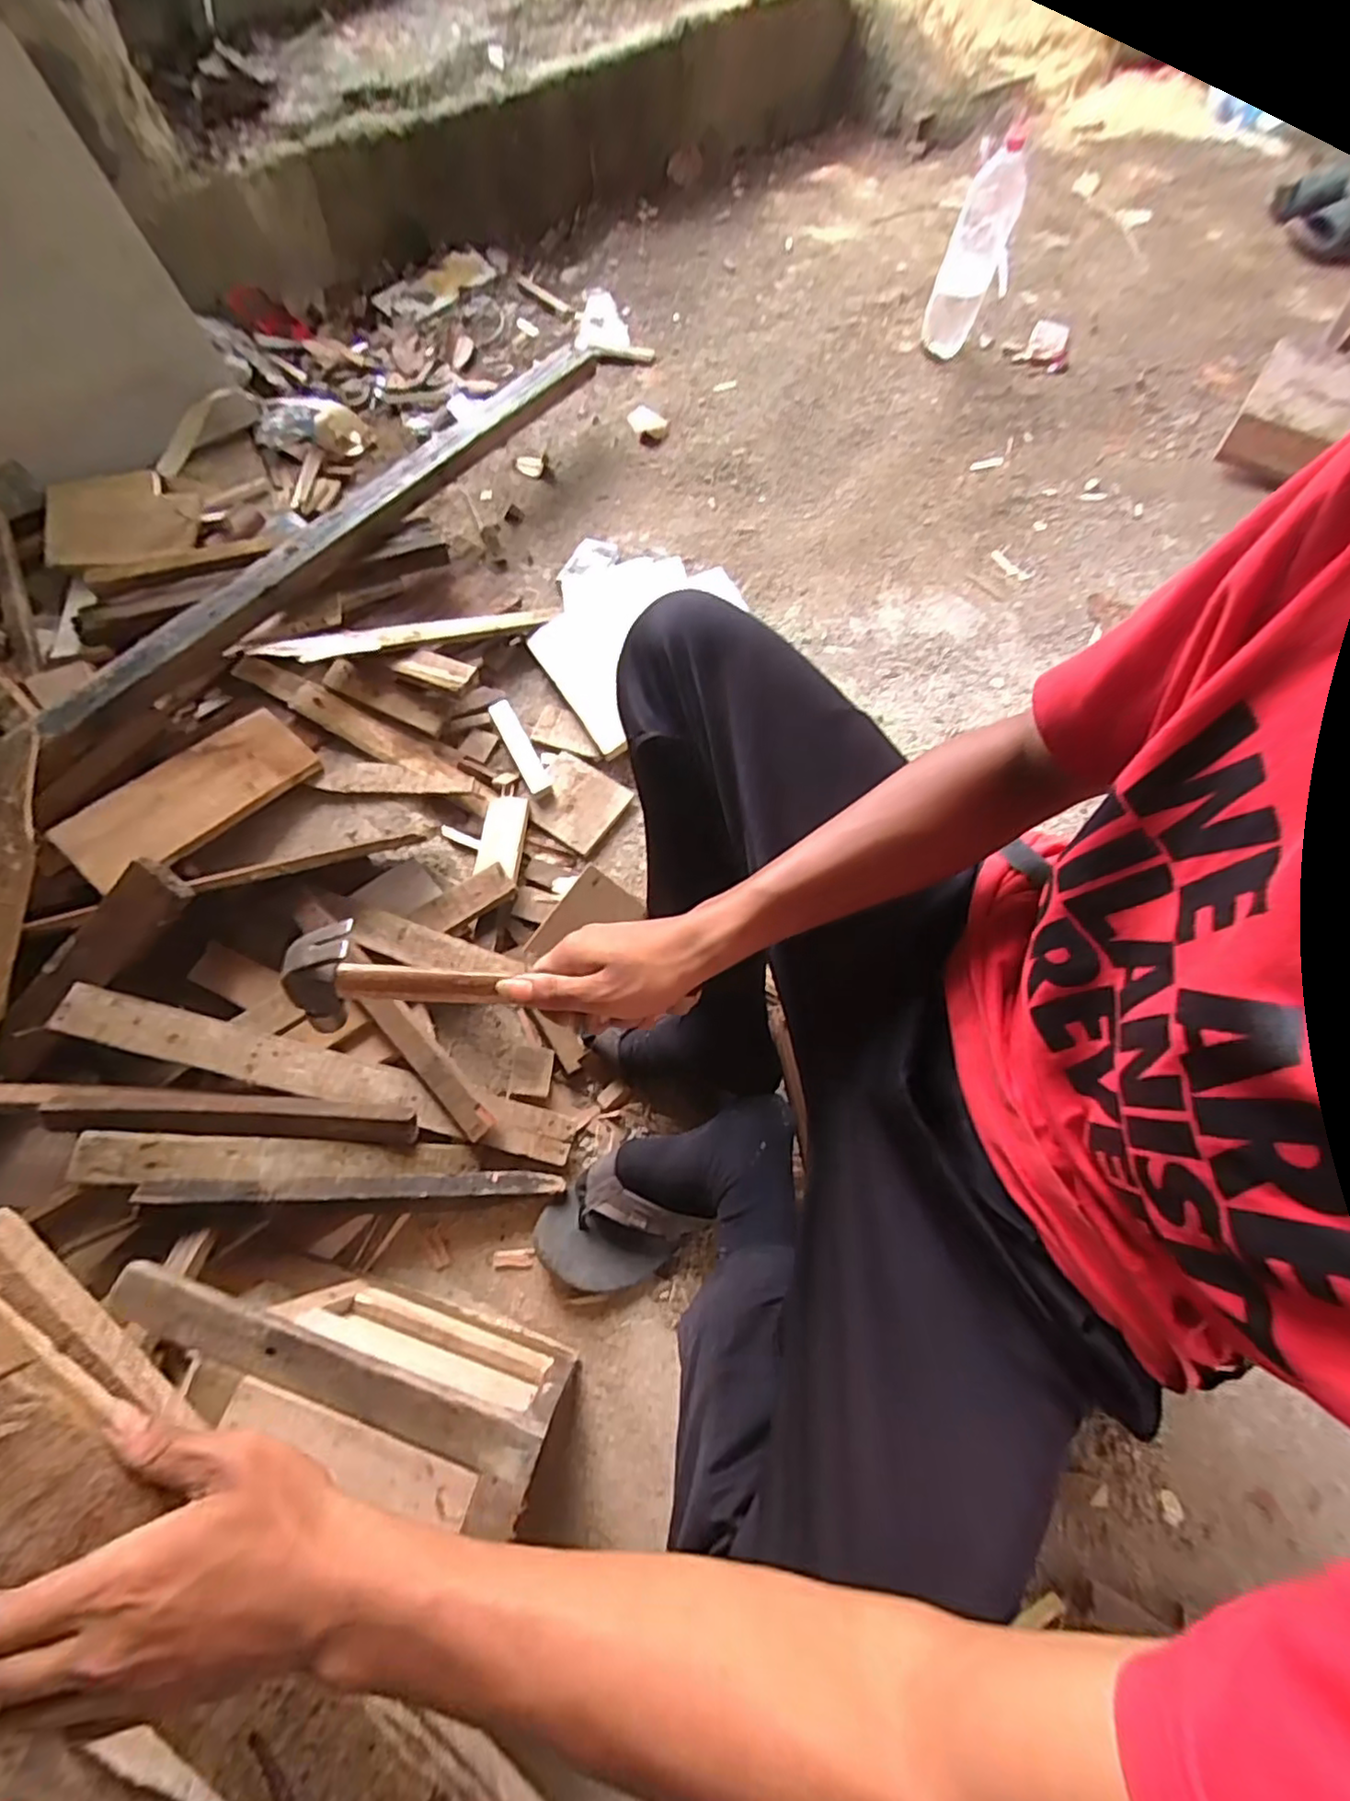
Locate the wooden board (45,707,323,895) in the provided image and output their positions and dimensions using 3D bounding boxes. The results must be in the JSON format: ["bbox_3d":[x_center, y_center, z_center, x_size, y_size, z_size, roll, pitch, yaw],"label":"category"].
[{"bbox_3d":[-0.612,-0.132,0.840,0.128,0.025,0.285,42,57,5],"label":"wooden board"}]

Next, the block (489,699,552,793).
[{"bbox_3d":[-0.226,-0.226,0.953,0.033,0.016,0.154,-26,70,-10],"label":"block"}]

